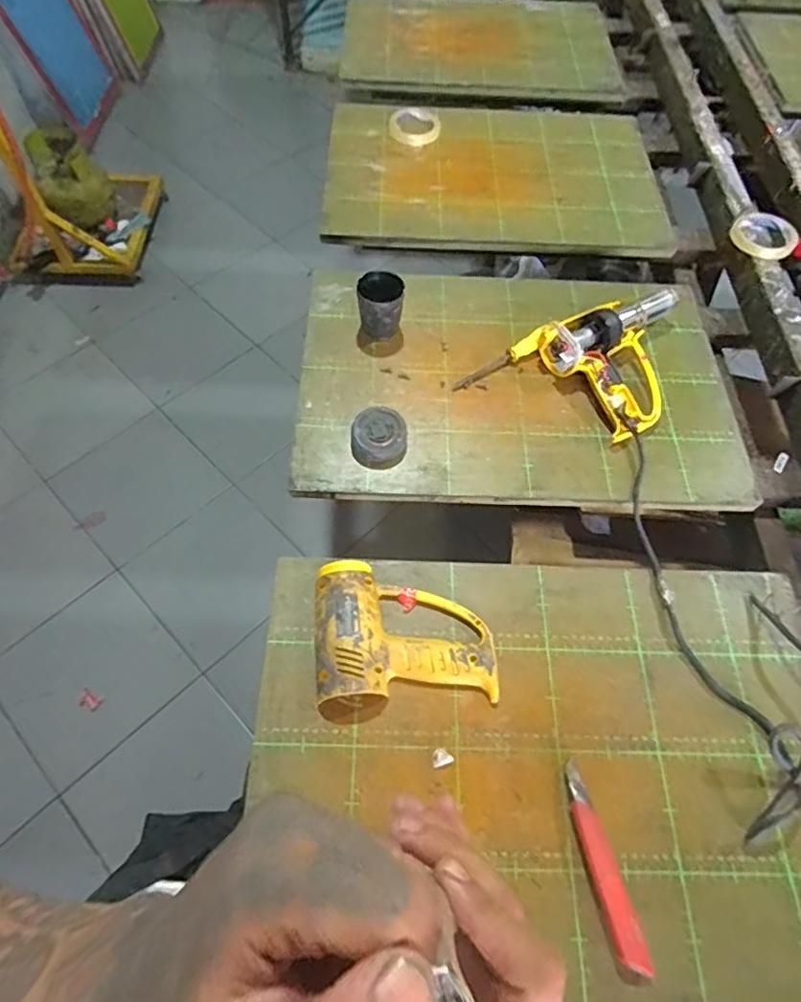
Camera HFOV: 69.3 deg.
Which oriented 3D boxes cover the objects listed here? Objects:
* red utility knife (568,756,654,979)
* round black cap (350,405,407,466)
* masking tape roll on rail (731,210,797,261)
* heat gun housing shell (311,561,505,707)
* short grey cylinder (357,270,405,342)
[{"bbox_3d":[0.181,0.328,0.525,0.027,0.025,0.166,-10,61,-8],"label":"red utility knife"},{"bbox_3d":[-0.027,-0.084,0.743,0.069,0.027,0.078,2,60,-1],"label":"round black cap"},{"bbox_3d":[0.585,-0.426,0.935,0.099,0.025,0.092,1,60,-2],"label":"masking tape roll on rail"},{"bbox_3d":[0.004,0.140,0.616,0.195,0.040,0.148,3,60,-1],"label":"heat gun housing shell"},{"bbox_3d":[-0.028,-0.273,0.816,0.063,0.075,0.063,1,60,-2],"label":"short grey cylinder"}]

